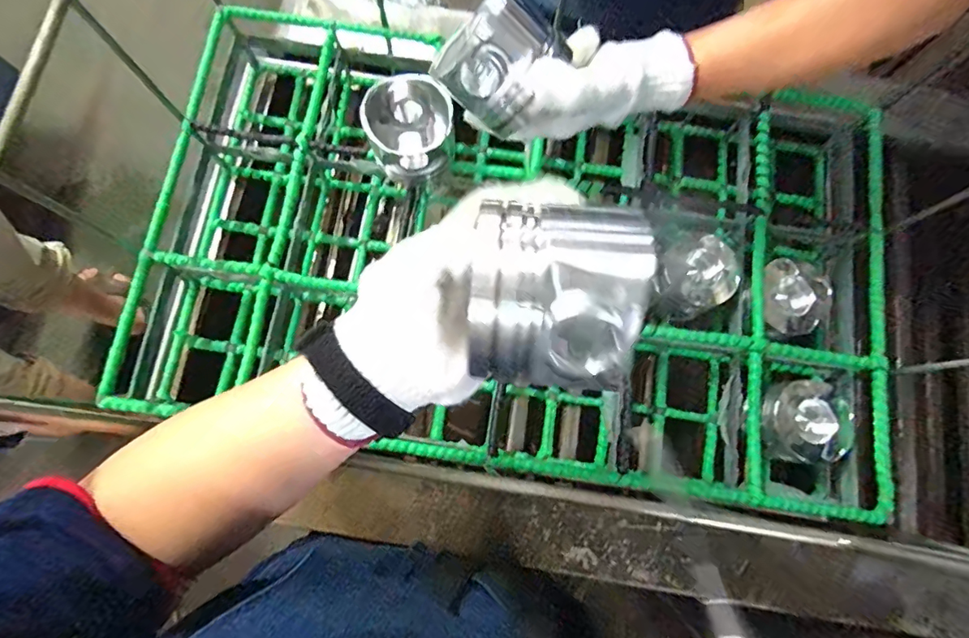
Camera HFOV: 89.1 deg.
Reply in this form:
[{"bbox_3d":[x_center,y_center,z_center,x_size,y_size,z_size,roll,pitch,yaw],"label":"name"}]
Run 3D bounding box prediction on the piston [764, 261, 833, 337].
[{"bbox_3d":[0.353,-0.031,0.572,0.076,0.065,0.063,33,78,6],"label":"piston"}]

